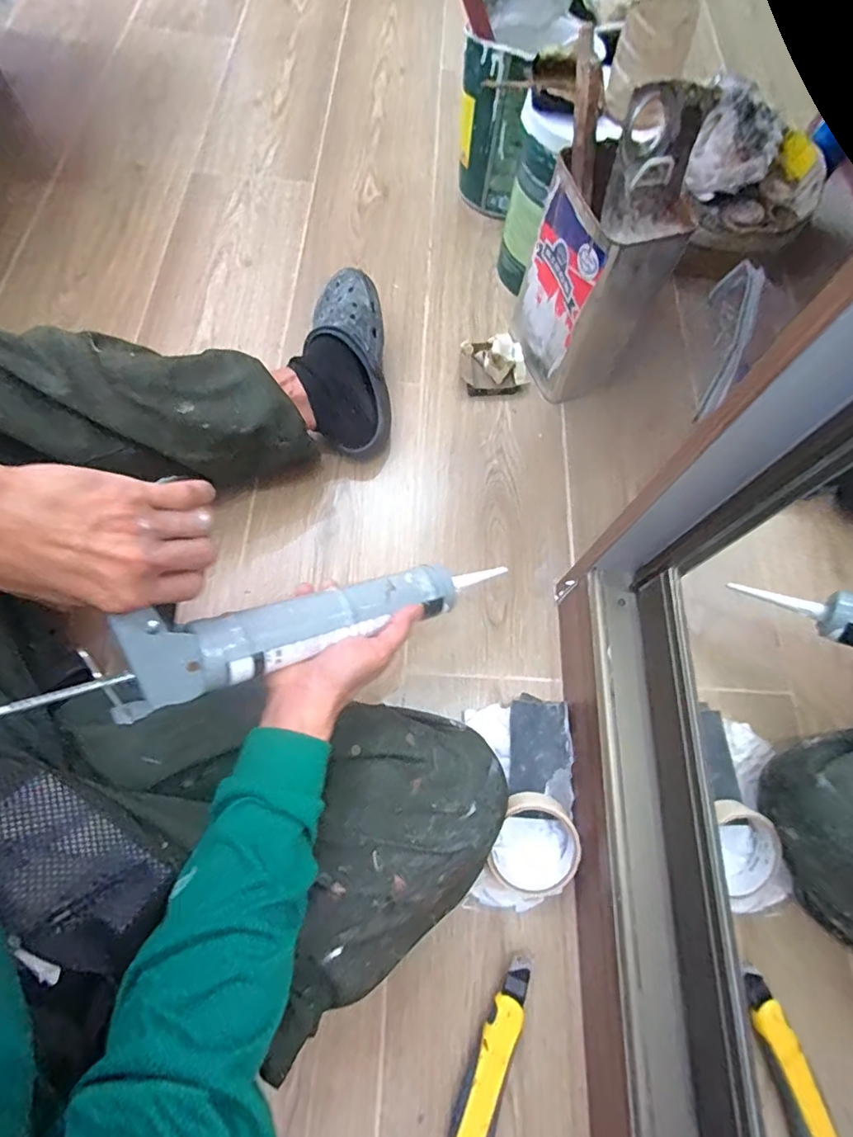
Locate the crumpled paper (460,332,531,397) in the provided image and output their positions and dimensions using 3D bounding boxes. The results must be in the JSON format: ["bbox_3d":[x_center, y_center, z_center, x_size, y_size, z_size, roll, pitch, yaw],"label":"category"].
[{"bbox_3d":[0.095,-0.295,0.734,0.096,0.033,0.091,-11,70,-10],"label":"crumpled paper"}]

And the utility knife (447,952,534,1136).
[{"bbox_3d":[0.053,0.434,0.444,0.038,0.028,0.177,19,68,2],"label":"utility knife"}]

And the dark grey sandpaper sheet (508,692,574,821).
[{"bbox_3d":[0.119,0.195,0.536,0.064,0.011,0.118,4,68,-4],"label":"dark grey sandpaper sheet"}]

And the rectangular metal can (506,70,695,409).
[{"bbox_3d":[0.203,-0.369,0.624,0.115,0.304,0.149,-22,72,-13],"label":"rectangular metal can"}]

